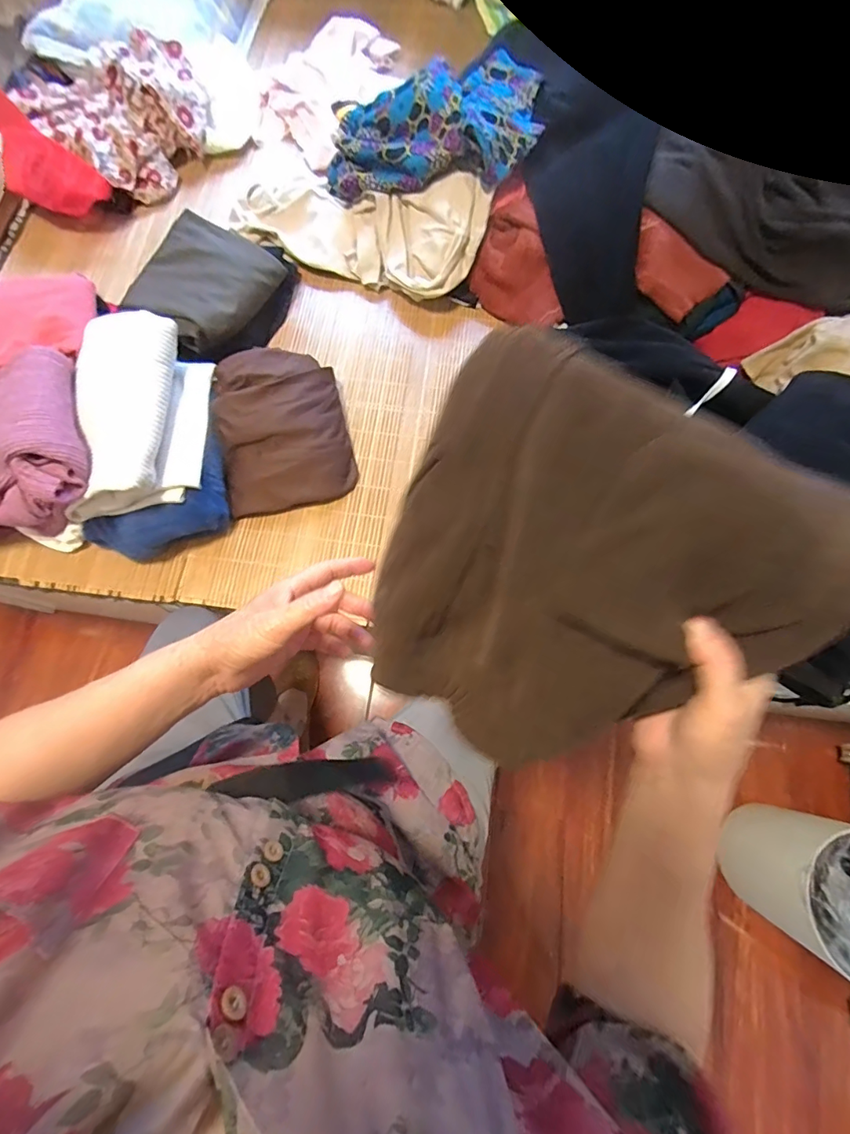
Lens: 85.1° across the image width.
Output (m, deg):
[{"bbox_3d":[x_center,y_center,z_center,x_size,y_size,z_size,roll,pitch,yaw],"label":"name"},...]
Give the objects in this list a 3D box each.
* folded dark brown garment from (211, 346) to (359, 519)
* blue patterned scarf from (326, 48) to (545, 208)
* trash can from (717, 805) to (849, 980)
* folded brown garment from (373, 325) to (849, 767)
[{"bbox_3d":[-0.220,-0.217,0.720,0.192,0.091,0.241,-11,74,-1],"label":"folded dark brown garment"},{"bbox_3d":[0.014,-0.784,0.800,0.357,0.139,0.308,9,74,4],"label":"blue patterned scarf"},{"bbox_3d":[0.674,0.545,0.813,0.207,0.343,0.199,0,74,2],"label":"trash can"},{"bbox_3d":[0.086,0.015,0.272,0.237,0.032,0.227,33,107,10],"label":"folded brown garment"}]

